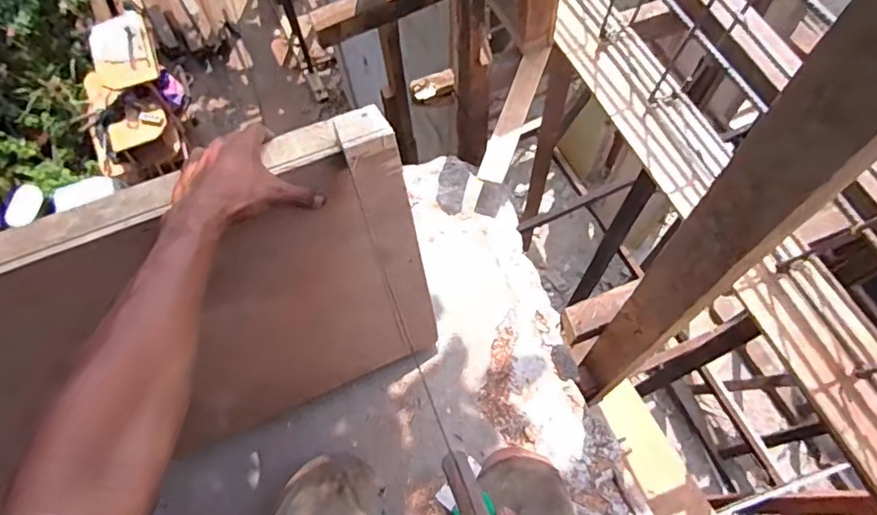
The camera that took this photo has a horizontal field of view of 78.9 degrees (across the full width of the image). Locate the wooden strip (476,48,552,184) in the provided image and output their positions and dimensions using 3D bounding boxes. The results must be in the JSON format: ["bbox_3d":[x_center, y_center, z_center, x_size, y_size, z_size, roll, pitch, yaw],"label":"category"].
[{"bbox_3d":[0.147,-0.280,1.036,0.052,0.018,0.304,18,74,11],"label":"wooden strip"}]

